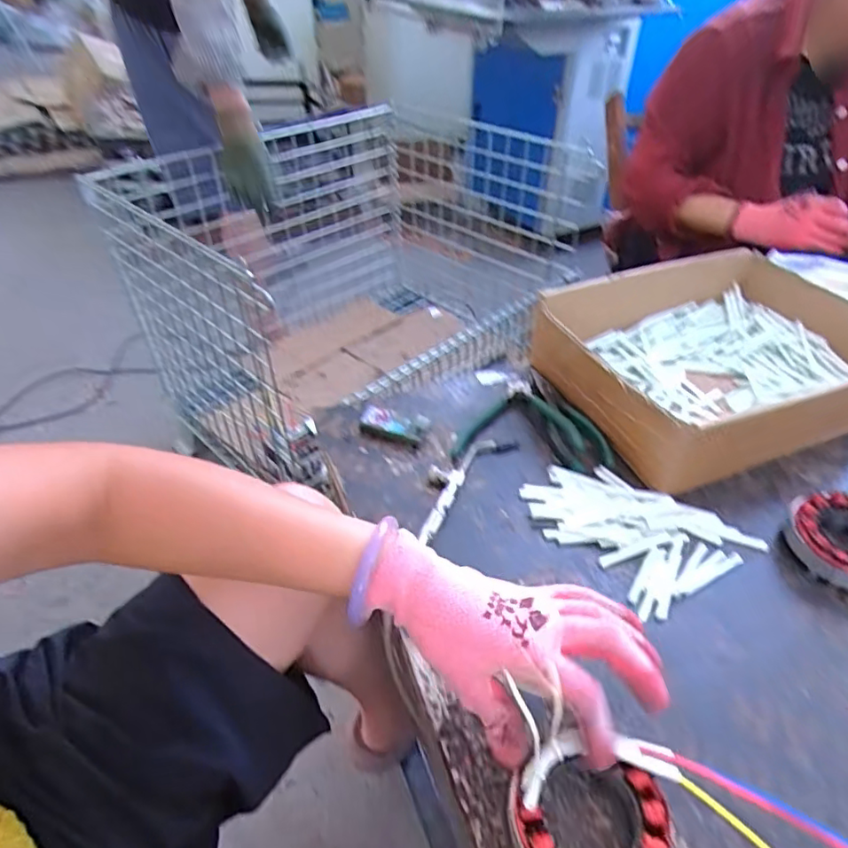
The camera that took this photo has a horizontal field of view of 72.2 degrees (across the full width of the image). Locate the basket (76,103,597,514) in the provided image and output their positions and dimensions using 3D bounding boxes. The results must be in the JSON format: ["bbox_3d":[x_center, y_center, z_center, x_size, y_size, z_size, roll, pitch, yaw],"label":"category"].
[{"bbox_3d":[-0.181,-0.340,1.362,0.847,0.516,0.790,-33,50,-32],"label":"basket"}]

